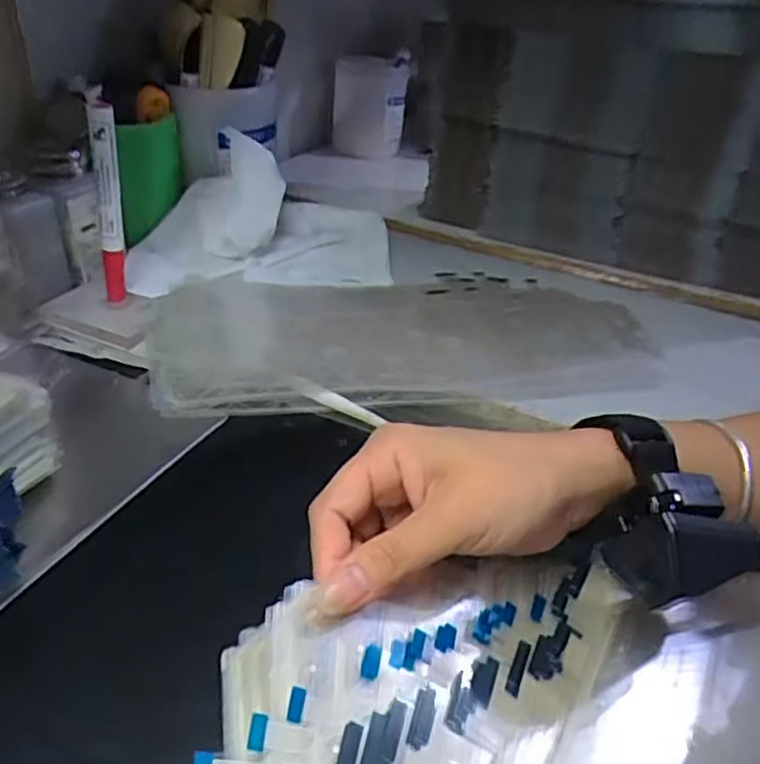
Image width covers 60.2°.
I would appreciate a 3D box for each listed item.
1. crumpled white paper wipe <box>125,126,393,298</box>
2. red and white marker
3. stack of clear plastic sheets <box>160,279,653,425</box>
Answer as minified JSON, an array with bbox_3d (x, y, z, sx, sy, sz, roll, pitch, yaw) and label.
[{"bbox_3d":[-0.106,-0.156,0.592,0.241,0.092,0.144,-7,35,-18],"label":"crumpled white paper wipe"},{"bbox_3d":[-0.193,-0.122,0.470,0.019,0.150,0.015,-21,41,-33],"label":"red and white marker"},{"bbox_3d":[0.026,-0.037,0.510,0.380,0.017,0.205,-3,34,-12],"label":"stack of clear plastic sheets"}]

